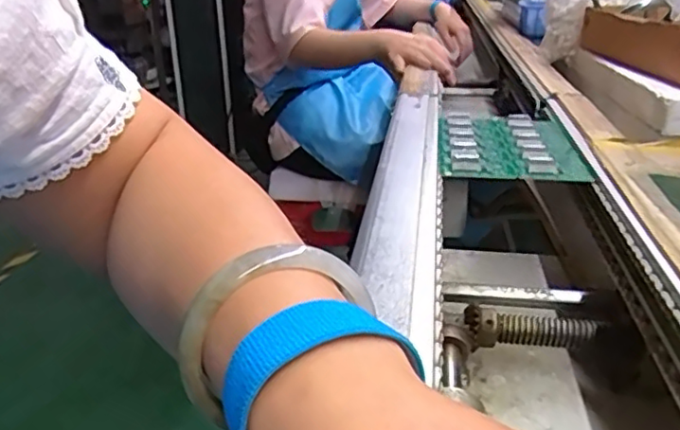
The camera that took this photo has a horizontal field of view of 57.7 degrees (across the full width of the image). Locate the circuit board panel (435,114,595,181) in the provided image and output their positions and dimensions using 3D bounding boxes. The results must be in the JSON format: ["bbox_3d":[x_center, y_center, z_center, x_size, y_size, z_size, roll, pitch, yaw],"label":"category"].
[{"bbox_3d":[0.161,-0.072,0.603,0.124,0.011,0.201,4,24,8],"label":"circuit board panel"}]

